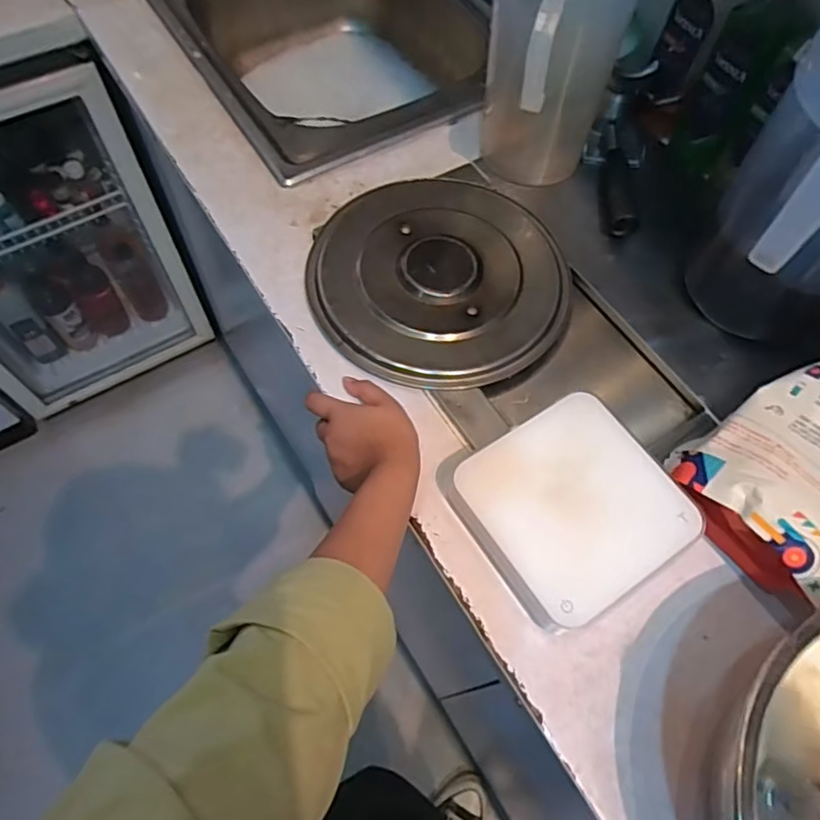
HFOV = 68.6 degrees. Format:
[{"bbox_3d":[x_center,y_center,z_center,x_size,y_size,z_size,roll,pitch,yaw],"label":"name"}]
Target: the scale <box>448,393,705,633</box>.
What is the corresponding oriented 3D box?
[{"bbox_3d":[0.130,0.083,0.503,0.160,0.049,0.153,-29,68,-17],"label":"scale"}]

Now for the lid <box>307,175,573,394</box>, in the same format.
[{"bbox_3d":[0.028,-0.145,0.630,0.256,0.025,0.272,1,63,-1],"label":"lid"}]

